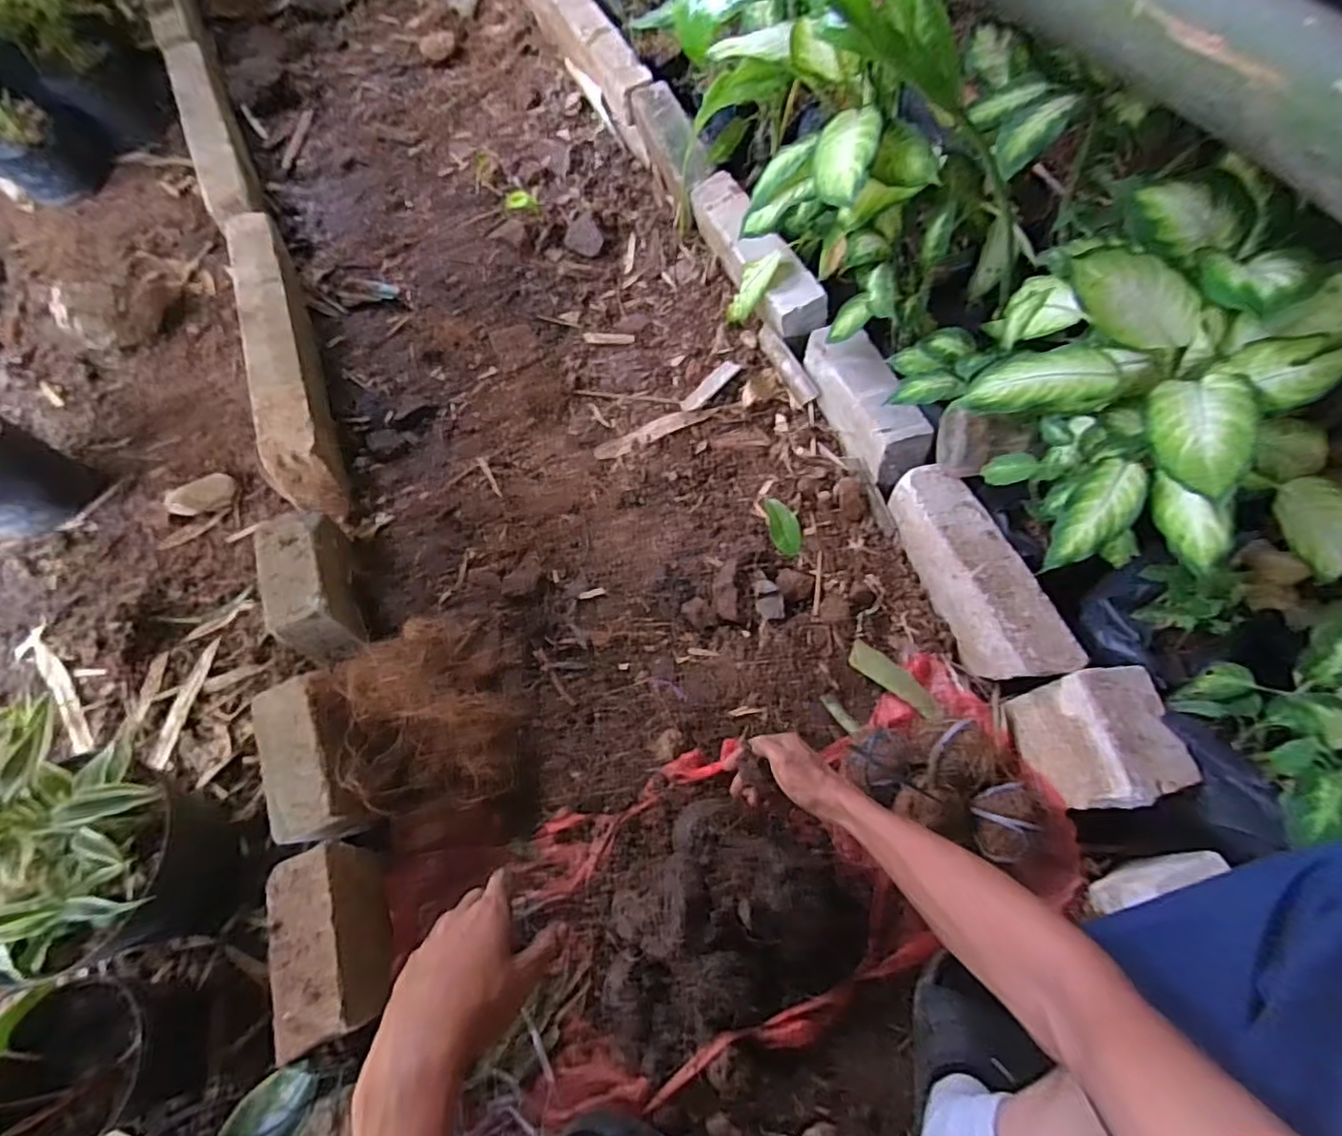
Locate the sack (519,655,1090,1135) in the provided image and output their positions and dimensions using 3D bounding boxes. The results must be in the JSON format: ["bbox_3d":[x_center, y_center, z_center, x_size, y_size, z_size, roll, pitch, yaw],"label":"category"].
[{"bbox_3d":[0.129,0.325,0.712,0.612,0.118,0.285,-23,67,-7],"label":"sack"}]

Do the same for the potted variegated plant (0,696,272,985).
[{"bbox_3d":[-0.591,0.282,0.636,0.197,0.346,0.207,-5,66,0],"label":"potted variegated plant"}]

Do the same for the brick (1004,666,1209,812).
[{"bbox_3d":[0.489,0.196,0.733,0.124,0.115,0.142,-12,66,-4],"label":"brick"}]

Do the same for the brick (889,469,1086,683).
[{"bbox_3d":[0.397,0.009,0.843,0.076,0.116,0.307,-19,67,-6],"label":"brick"}]

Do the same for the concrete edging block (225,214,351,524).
[{"bbox_3d":[-0.632,-0.345,1.063,0.087,0.148,0.584,-20,67,-7],"label":"concrete edging block"}]

